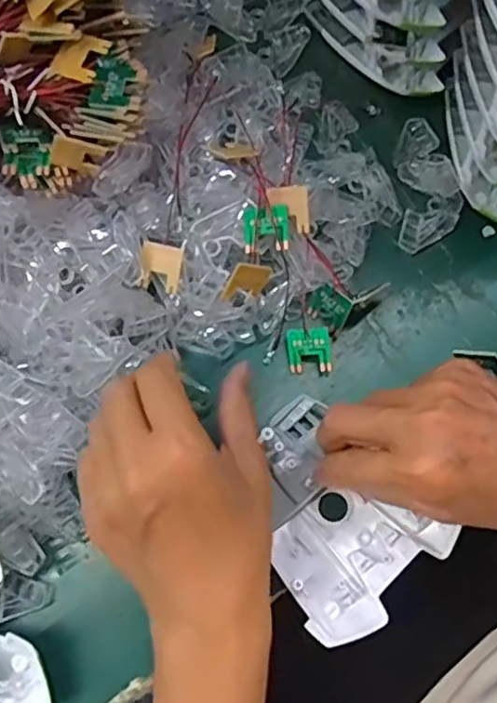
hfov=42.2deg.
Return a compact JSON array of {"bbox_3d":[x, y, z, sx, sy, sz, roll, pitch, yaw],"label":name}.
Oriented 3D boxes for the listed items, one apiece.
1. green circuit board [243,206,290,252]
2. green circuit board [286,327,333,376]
[{"bbox_3d":[0.010,-0.068,0.356,0.026,0.004,0.025,1,84,13],"label":"green circuit board"},{"bbox_3d":[0.035,-0.001,0.369,0.026,0.006,0.025,-4,102,20],"label":"green circuit board"}]

